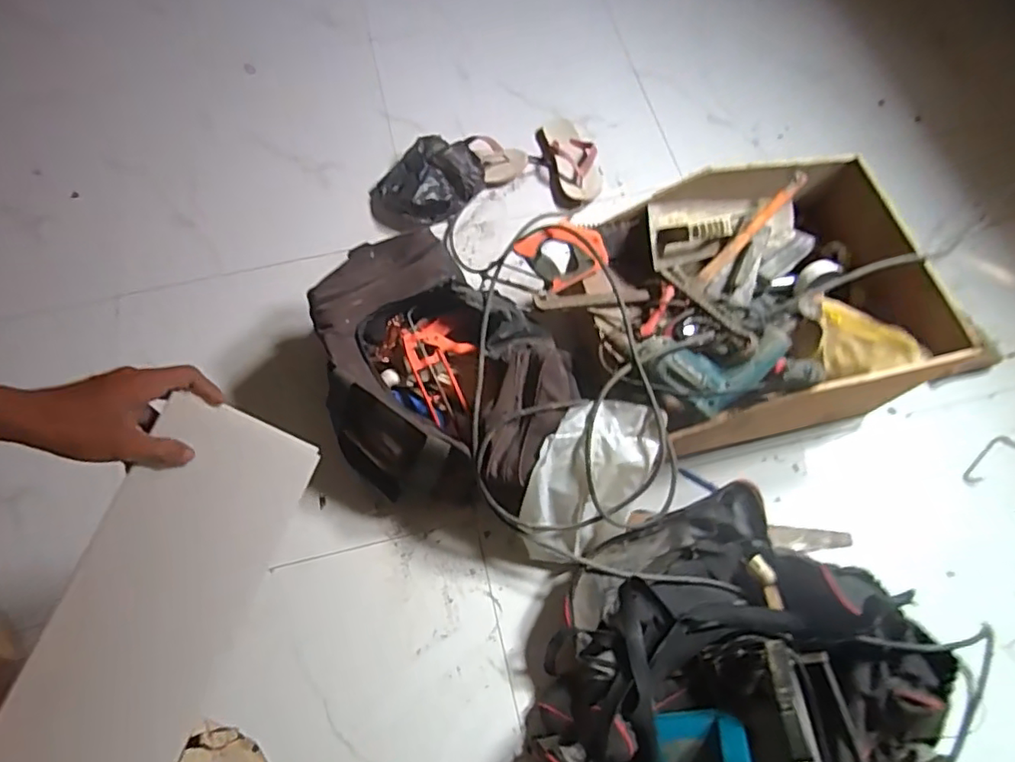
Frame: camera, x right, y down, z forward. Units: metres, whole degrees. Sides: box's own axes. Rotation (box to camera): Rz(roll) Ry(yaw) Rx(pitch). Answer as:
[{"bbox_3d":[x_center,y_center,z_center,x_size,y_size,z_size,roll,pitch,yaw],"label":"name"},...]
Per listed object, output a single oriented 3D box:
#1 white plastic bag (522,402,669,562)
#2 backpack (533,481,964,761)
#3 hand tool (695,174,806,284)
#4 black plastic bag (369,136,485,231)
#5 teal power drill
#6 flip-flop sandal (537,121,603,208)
[{"bbox_3d":[0.122,0.155,0.920,0.153,0.159,0.242,30,71,12],"label":"white plastic bag"},{"bbox_3d":[0.299,0.423,0.810,0.474,0.265,0.478,0,68,0],"label":"backpack"},{"bbox_3d":[0.412,-0.257,1.019,0.234,0.020,0.023,-46,73,9],"label":"hand tool"},{"bbox_3d":[-0.176,-0.418,1.264,0.231,0.084,0.178,-35,71,-12],"label":"black plastic bag"},{"bbox_3d":[0.309,-0.045,0.910,0.167,0.058,0.161,-38,72,-14],"label":"teal power drill"},{"bbox_3d":[0.137,-0.476,1.316,0.111,0.053,0.232,-15,68,-5],"label":"flip-flop sandal"}]

